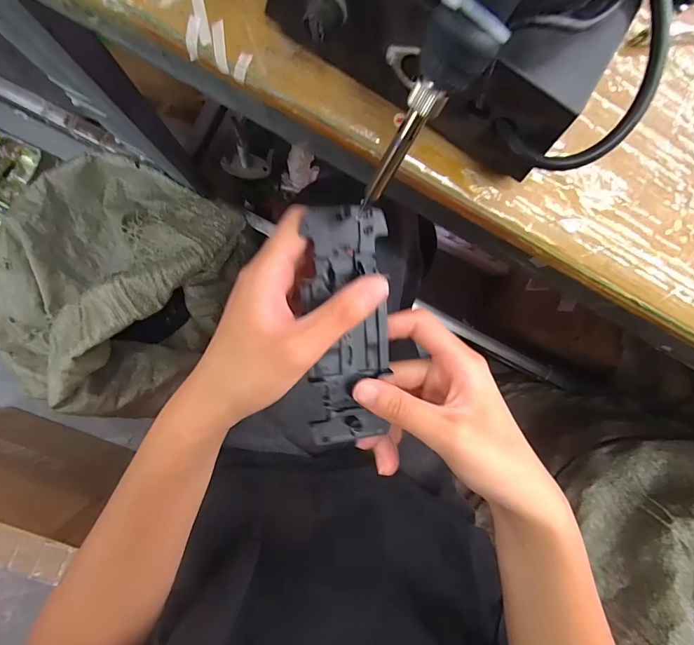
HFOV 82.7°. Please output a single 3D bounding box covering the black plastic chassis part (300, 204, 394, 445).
[{"bbox_3d":[0.001,0.003,0.216,0.046,0.009,0.128,-3,99,-7],"label":"black plastic chassis part"}]

